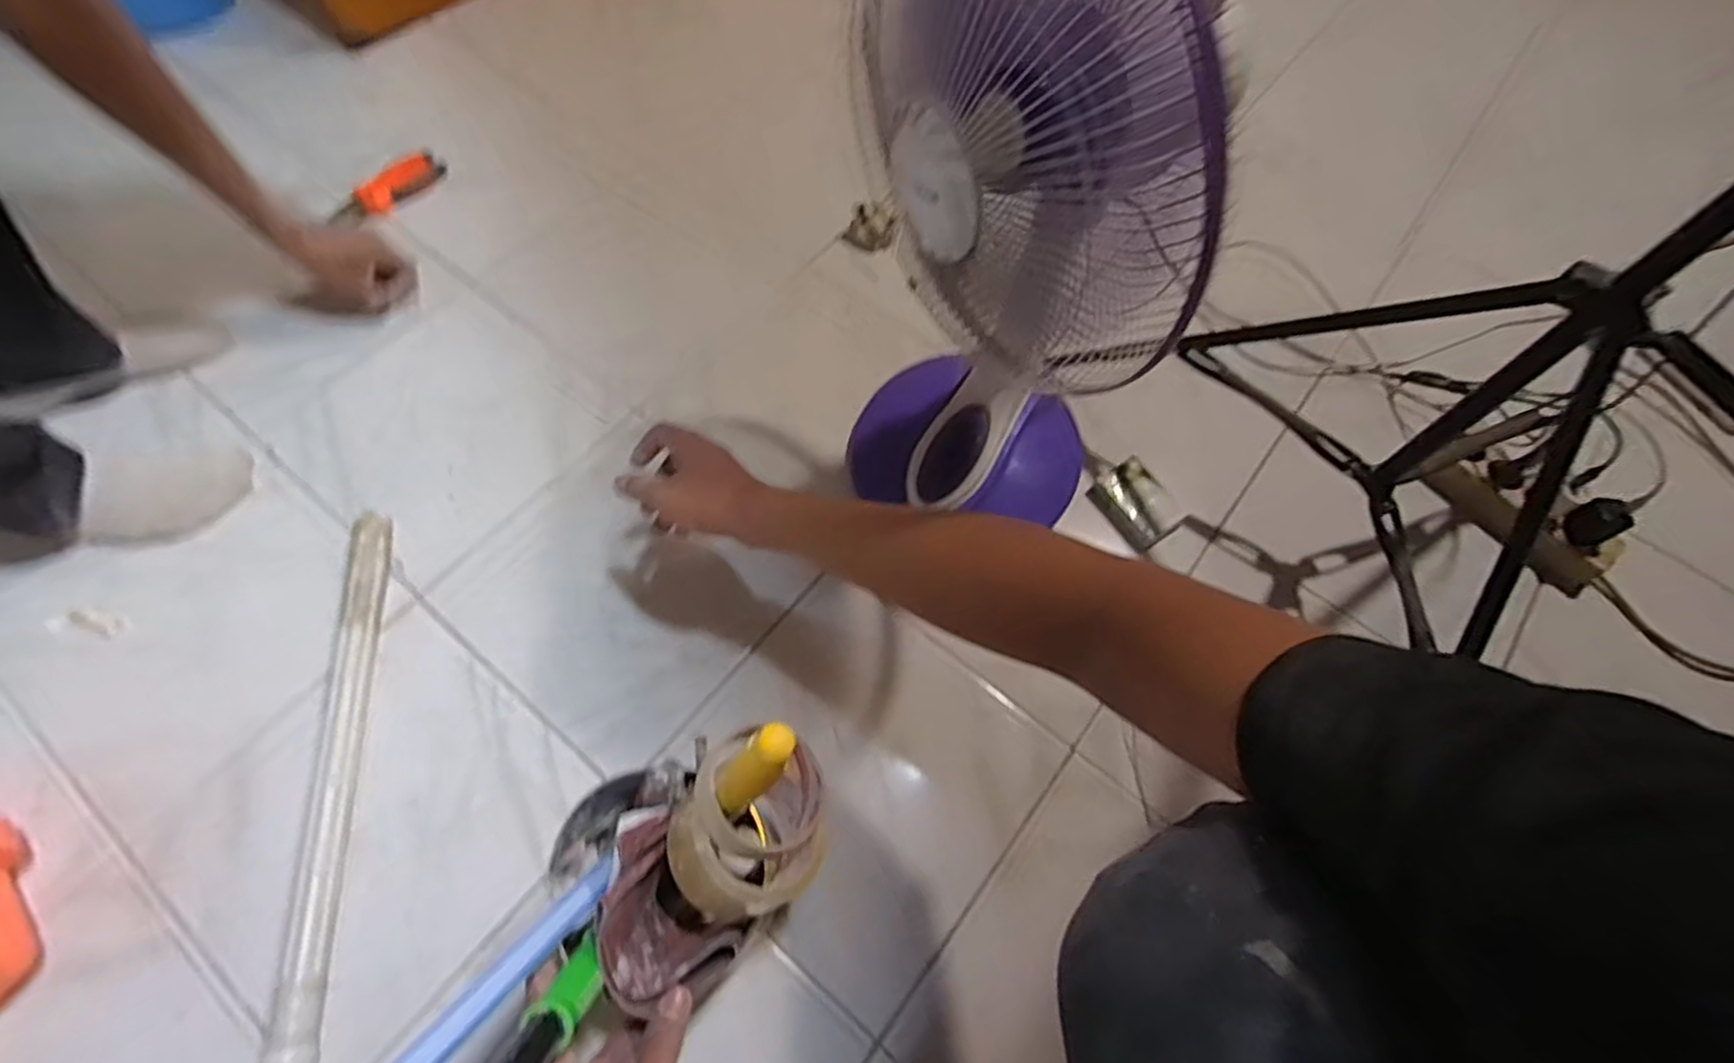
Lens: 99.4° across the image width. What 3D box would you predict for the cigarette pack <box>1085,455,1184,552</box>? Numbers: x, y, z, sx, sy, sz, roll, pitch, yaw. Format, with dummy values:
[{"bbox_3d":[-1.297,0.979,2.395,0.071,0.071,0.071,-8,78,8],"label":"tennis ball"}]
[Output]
[{"bbox_3d":[0.295,-0.031,0.805,0.063,0.031,0.093,-30,69,-15],"label":"cigarette pack"}]

